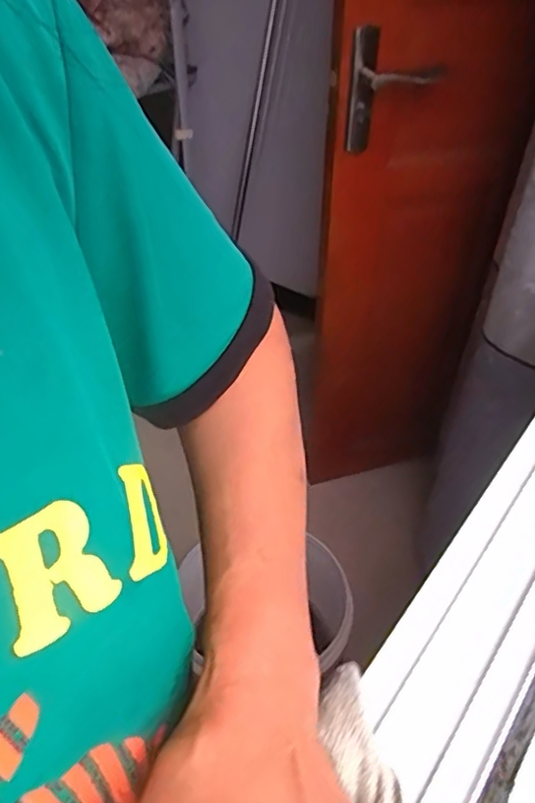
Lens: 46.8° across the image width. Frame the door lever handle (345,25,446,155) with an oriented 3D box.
[{"bbox_3d":[0.196,-0.478,0.973,0.138,0.178,0.051,6,41,7],"label":"door lever handle"}]

